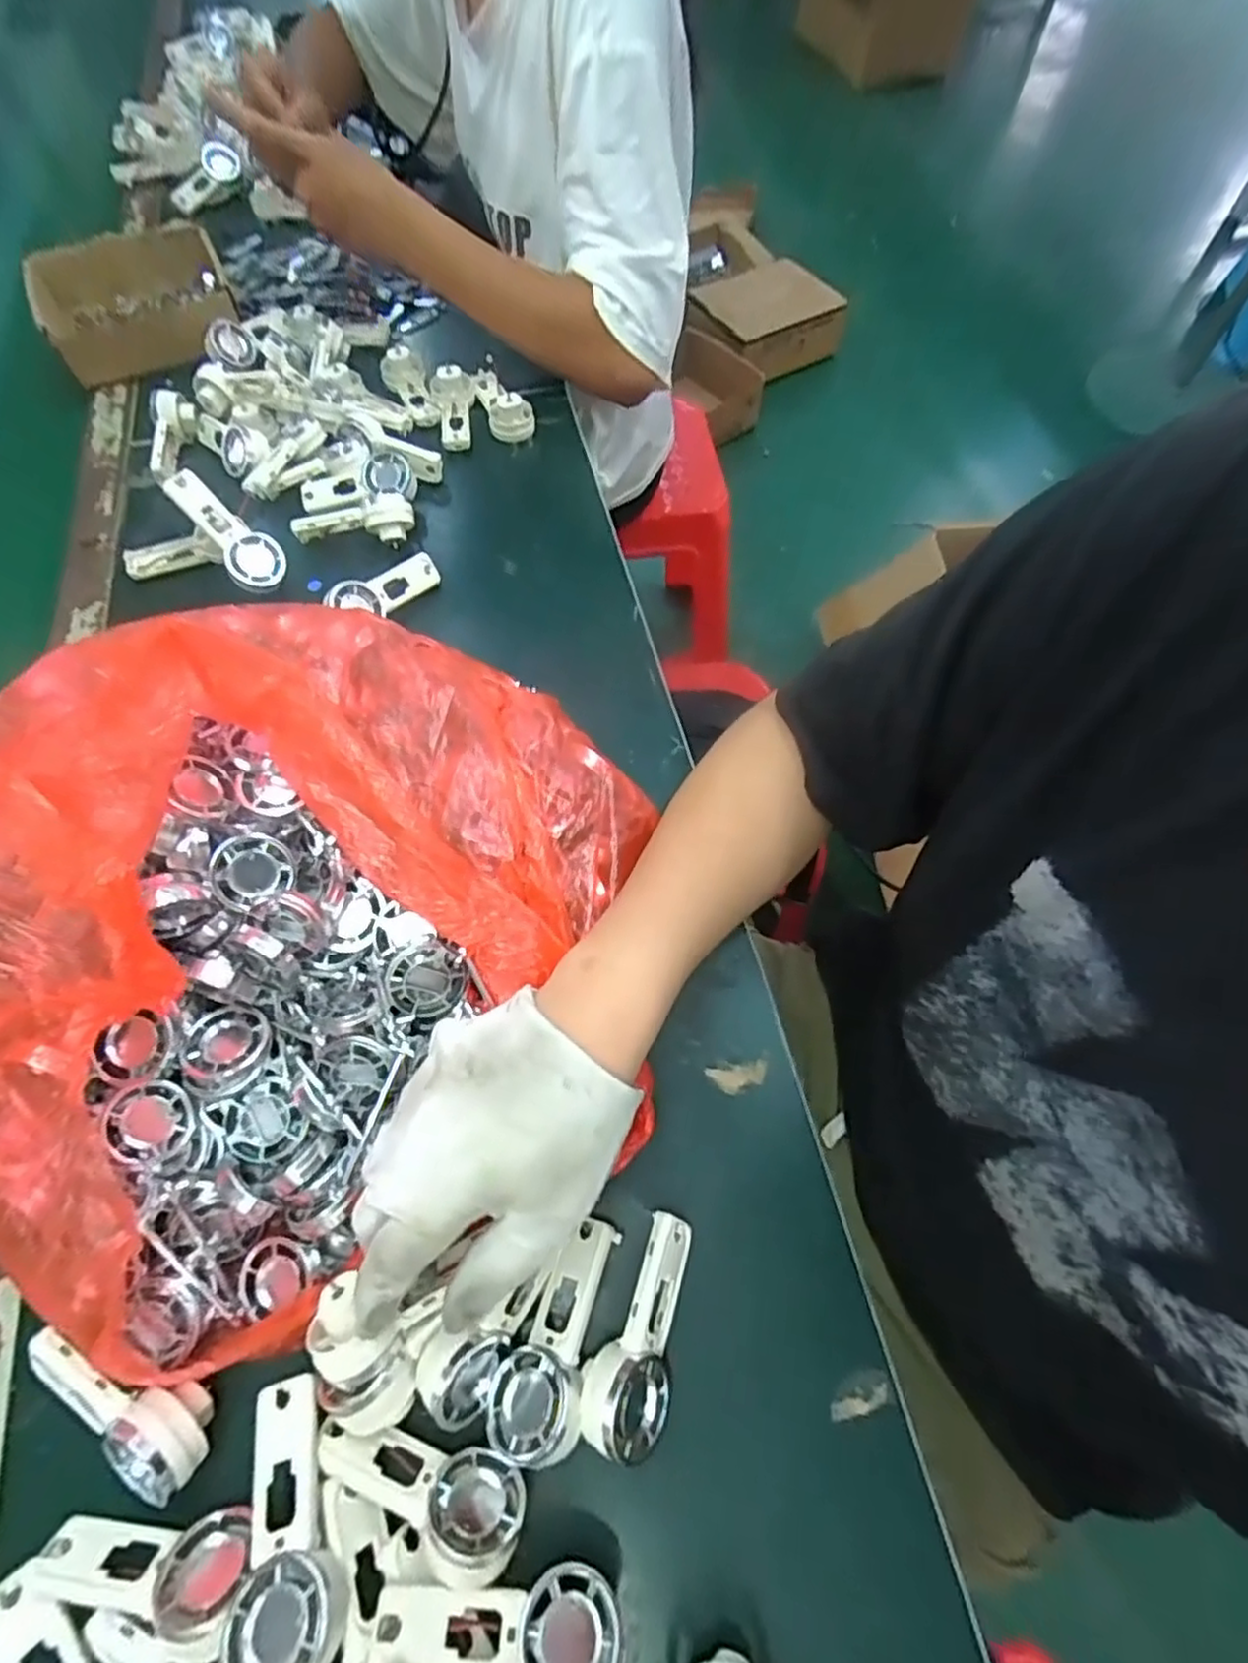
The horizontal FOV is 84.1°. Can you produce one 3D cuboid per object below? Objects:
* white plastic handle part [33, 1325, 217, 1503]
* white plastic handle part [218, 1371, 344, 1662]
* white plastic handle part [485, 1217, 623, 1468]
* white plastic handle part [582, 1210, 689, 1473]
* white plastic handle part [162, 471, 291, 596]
[{"bbox_3d":[-0.218,0.245,0.302,0.092,0.032,0.031,26,67,12],"label":"white plastic handle part"},{"bbox_3d":[-0.136,0.278,0.276,0.037,0.024,0.095,-15,51,-8],"label":"white plastic handle part"},{"bbox_3d":[-0.027,0.228,0.315,0.040,0.032,0.093,22,66,10],"label":"white plastic handle part"},{"bbox_3d":[0.006,0.227,0.320,0.038,0.035,0.091,11,65,5],"label":"white plastic handle part"},{"bbox_3d":[-0.295,-0.223,0.515,0.095,0.014,0.039,48,70,-15],"label":"white plastic handle part"}]

